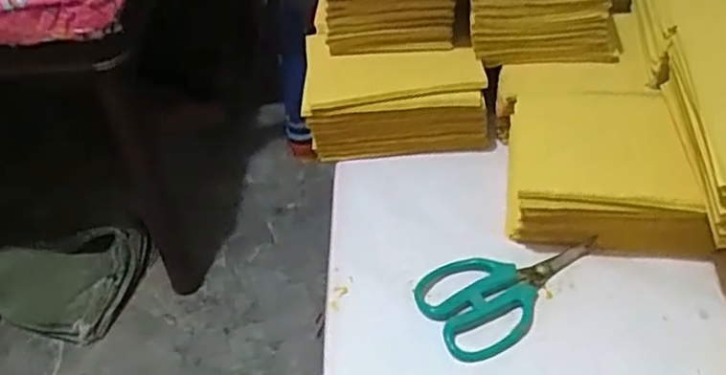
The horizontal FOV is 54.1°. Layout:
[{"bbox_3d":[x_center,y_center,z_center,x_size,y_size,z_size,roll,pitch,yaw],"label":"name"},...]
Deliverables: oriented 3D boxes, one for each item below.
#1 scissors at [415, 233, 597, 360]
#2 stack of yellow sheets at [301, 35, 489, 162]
[{"bbox_3d":[0.119,0.082,0.547,0.146,0.012,0.080,-16,46,-9],"label":"scissors"},{"bbox_3d":[0.029,-0.088,0.679,0.163,0.075,0.091,-4,45,3],"label":"stack of yellow sheets"}]

